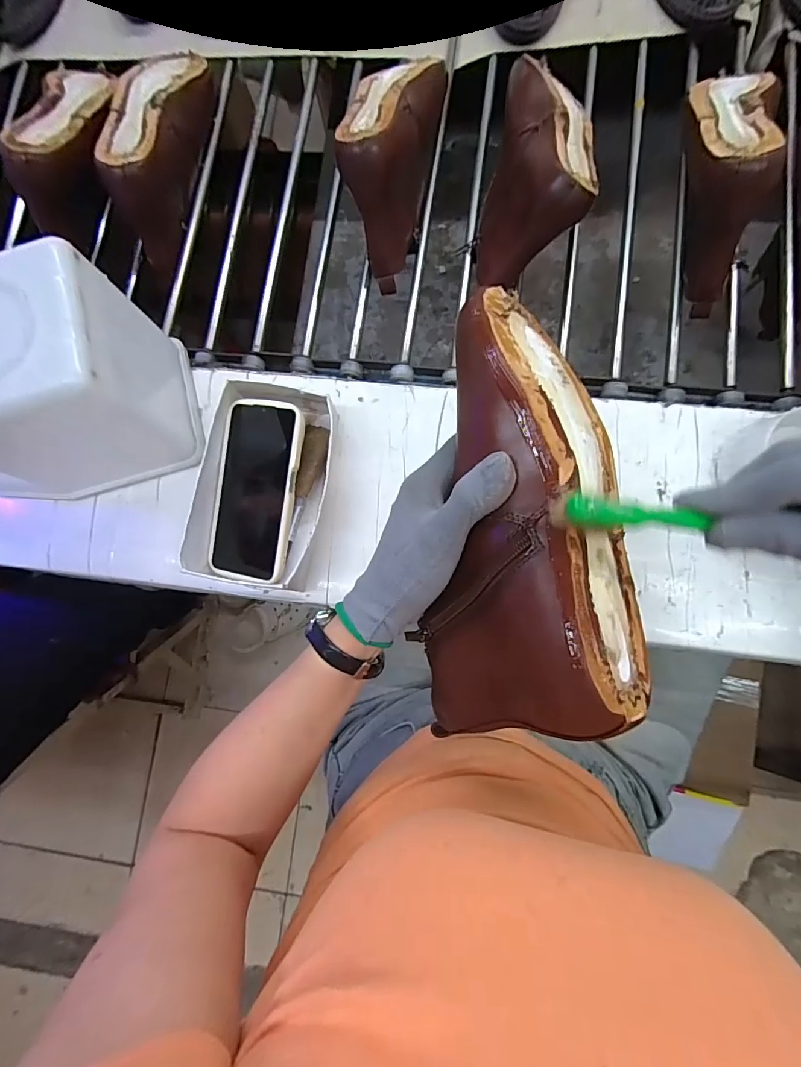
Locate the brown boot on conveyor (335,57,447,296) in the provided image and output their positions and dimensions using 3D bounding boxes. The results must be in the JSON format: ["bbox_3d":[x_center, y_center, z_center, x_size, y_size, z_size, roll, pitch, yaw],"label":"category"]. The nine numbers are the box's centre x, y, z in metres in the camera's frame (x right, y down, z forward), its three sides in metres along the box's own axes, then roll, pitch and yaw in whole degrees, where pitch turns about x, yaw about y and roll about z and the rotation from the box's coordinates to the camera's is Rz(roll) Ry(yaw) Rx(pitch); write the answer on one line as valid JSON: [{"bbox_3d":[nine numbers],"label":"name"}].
[{"bbox_3d":[-0.013,-0.413,0.487,0.078,0.116,0.254,10,83,6],"label":"brown boot on conveyor"}]

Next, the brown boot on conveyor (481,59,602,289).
[{"bbox_3d":[0.147,-0.385,0.474,0.104,0.112,0.249,11,83,6],"label":"brown boot on conveyor"}]

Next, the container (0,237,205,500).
[{"bbox_3d":[-0.287,-0.132,0.400,0.137,0.170,0.126,-15,81,2],"label":"container"}]

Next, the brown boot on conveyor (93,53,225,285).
[{"bbox_3d":[-0.284,-0.457,0.523,0.080,0.097,0.271,10,83,6],"label":"brown boot on conveyor"}]

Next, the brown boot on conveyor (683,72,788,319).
[{"bbox_3d":[0.314,-0.354,0.447,0.081,0.126,0.233,12,83,6],"label":"brown boot on conveyor"}]

